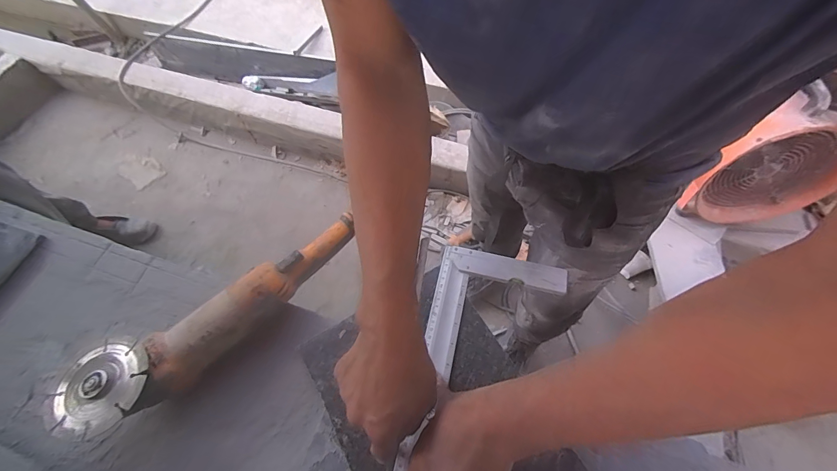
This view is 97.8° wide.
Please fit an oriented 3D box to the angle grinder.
[{"bbox_3d":[-0.226,0.097,0.465,0.368,0.090,0.088,-35,67,-16],"label":"angle grinder"}]

